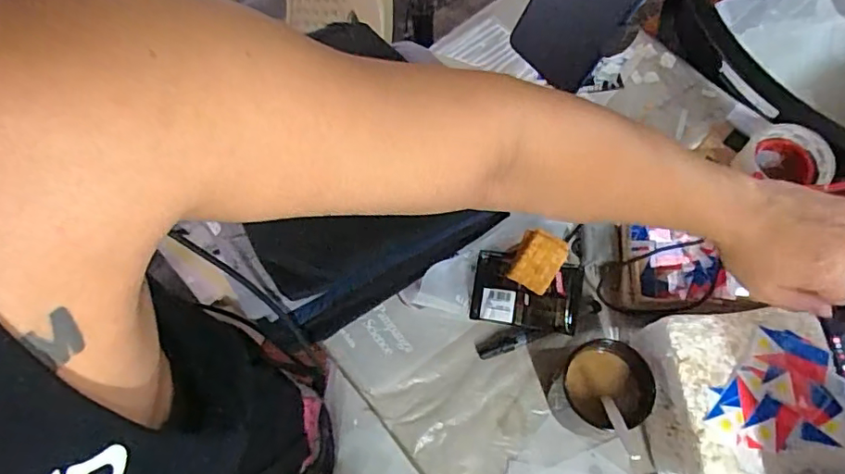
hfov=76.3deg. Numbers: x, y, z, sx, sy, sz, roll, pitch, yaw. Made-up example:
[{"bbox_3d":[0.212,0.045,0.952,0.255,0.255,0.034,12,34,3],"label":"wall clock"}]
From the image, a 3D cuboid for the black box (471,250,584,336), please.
[{"bbox_3d":[0.114,0.061,0.590,0.113,0.024,0.078,10,78,2],"label":"black box"}]

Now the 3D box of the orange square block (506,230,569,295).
[{"bbox_3d":[0.124,0.026,0.579,0.047,0.021,0.065,28,79,6],"label":"orange square block"}]

